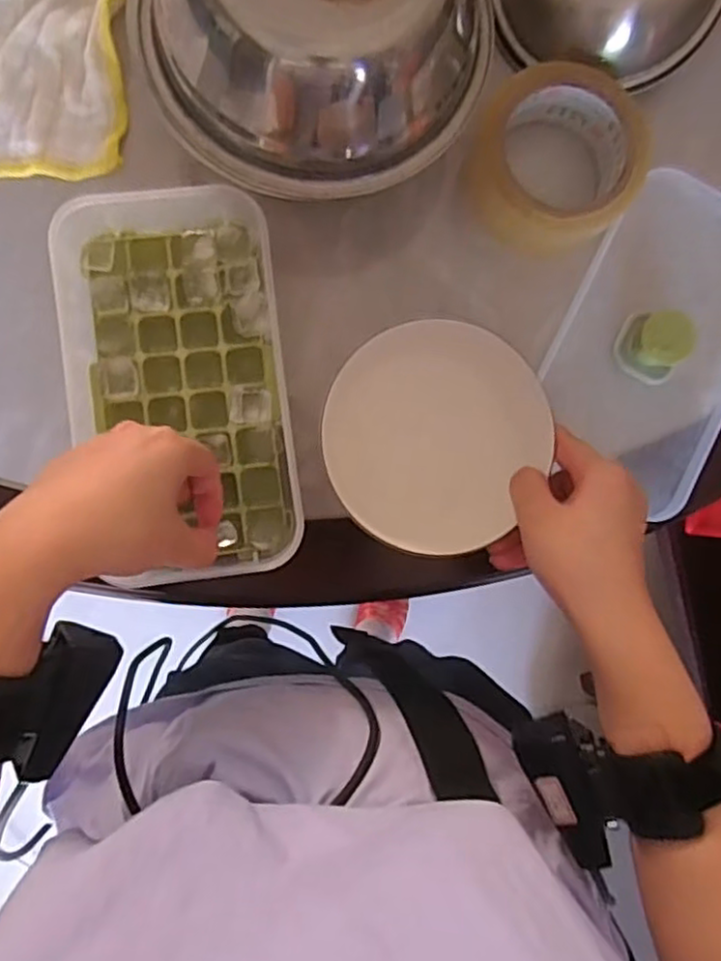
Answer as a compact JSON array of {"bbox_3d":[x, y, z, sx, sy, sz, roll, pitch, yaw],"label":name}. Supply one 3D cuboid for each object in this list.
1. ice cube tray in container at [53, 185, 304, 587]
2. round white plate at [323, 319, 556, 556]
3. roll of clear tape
[{"bbox_3d":[-0.101,-0.054,0.398,0.116,0.056,0.218,-7,86,-6],"label":"ice cube tray in container"},{"bbox_3d":[0.041,-0.025,0.377,0.117,0.018,0.119,0,85,-5],"label":"round white plate"},{"bbox_3d":[0.120,-0.195,0.430,0.101,0.044,0.110,0,85,-5],"label":"roll of clear tape"}]

